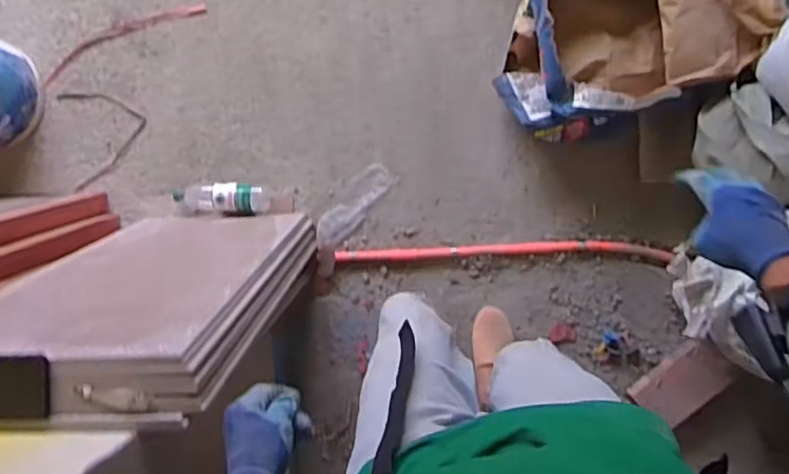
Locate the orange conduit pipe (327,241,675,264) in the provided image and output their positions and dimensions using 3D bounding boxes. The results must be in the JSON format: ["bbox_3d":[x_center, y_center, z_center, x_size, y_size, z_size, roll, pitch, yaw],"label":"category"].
[{"bbox_3d":[0.223,0.033,1.370,0.699,0.021,0.041,-1,93,3],"label":"orange conduit pipe"}]

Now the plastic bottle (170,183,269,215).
[{"bbox_3d":[-0.383,-0.089,1.412,0.215,0.052,0.064,4,93,3],"label":"plastic bottle"}]

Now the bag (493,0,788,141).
[{"bbox_3d":[0.412,-0.407,1.211,0.439,0.212,0.351,-21,91,4],"label":"bag"}]

